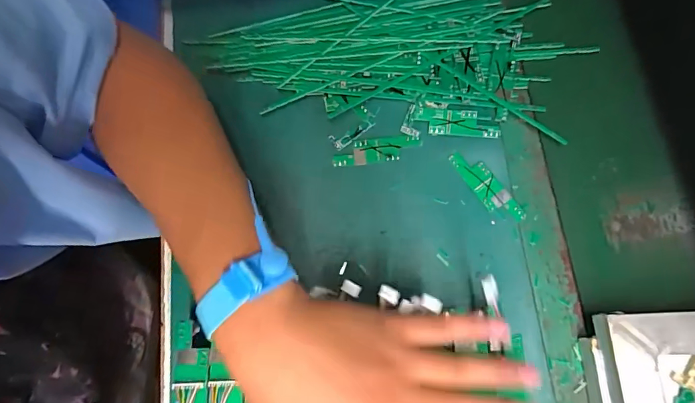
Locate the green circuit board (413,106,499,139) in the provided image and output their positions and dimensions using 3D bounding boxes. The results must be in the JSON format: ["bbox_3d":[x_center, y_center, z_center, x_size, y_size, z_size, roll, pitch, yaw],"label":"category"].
[{"bbox_3d":[0.101,-0.073,0.383,0.077,0.006,0.024,8,75,0],"label":"green circuit board"}]

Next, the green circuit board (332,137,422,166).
[{"bbox_3d":[0.028,-0.046,0.383,0.082,0.004,0.022,-6,76,-3],"label":"green circuit board"}]

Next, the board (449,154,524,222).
[{"bbox_3d":[0.124,-0.014,0.369,0.025,0.004,0.079,-36,79,-10],"label":"board"}]

